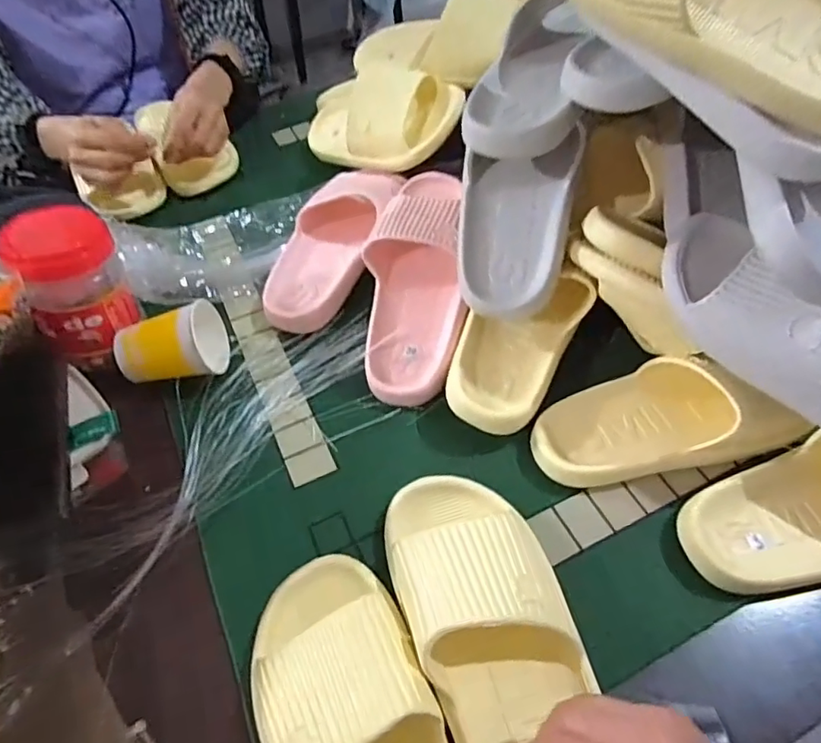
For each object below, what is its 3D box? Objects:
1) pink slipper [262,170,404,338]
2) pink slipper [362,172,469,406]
[{"bbox_3d":[-0.086,-0.139,0.568,0.105,0.059,0.205,19,73,16],"label":"pink slipper"},{"bbox_3d":[0.004,-0.094,0.528,0.095,0.066,0.254,4,74,5],"label":"pink slipper"}]

